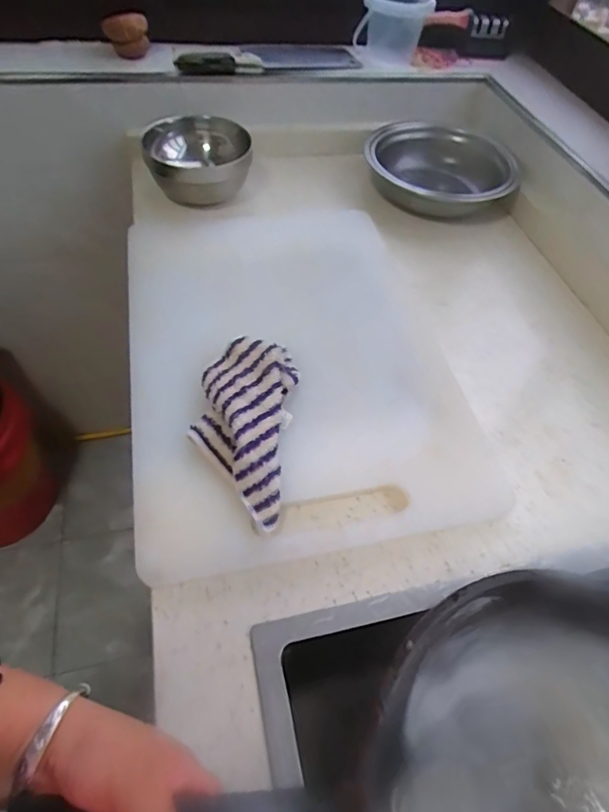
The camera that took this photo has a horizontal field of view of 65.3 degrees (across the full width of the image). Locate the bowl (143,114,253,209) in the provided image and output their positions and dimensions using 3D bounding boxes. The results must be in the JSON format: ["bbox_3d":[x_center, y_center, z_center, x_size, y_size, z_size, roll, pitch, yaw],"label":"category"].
[{"bbox_3d":[-0.158,-0.373,0.716,0.149,0.085,0.149,-7,55,-9],"label":"bowl"}]

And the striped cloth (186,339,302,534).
[{"bbox_3d":[-0.059,0.017,0.461,0.089,0.047,0.187,7,54,2],"label":"striped cloth"}]

